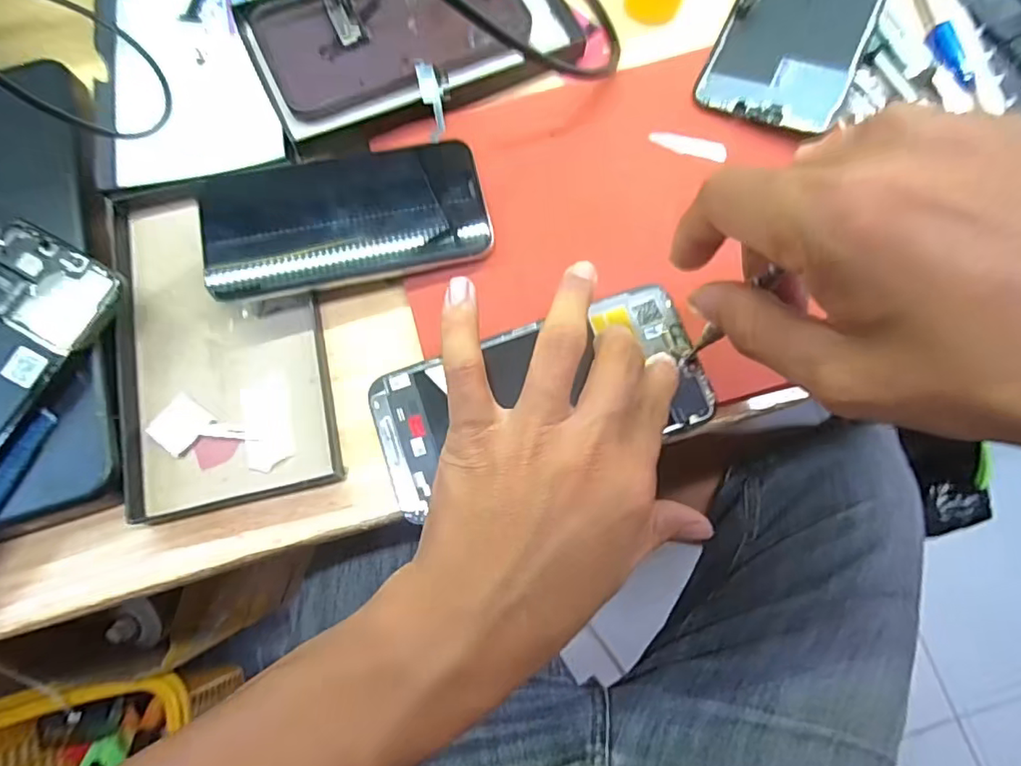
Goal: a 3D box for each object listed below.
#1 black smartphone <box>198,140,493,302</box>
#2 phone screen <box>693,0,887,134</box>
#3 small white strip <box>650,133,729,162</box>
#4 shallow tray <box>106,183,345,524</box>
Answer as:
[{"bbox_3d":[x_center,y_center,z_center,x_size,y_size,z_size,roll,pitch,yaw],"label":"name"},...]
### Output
[{"bbox_3d":[-0.083,-0.084,0.293,0.138,0.015,0.068,-12,78,-10],"label":"black smartphone"},{"bbox_3d":[0.165,-0.208,0.322,0.073,0.005,0.155,23,78,17],"label":"phone screen"},{"bbox_3d":[0.096,-0.128,0.309,0.041,0.005,0.008,18,78,7],"label":"small white strip"},{"bbox_3d":[-0.147,-0.028,0.295,0.098,0.026,0.176,-13,76,-1],"label":"shallow tray"}]

